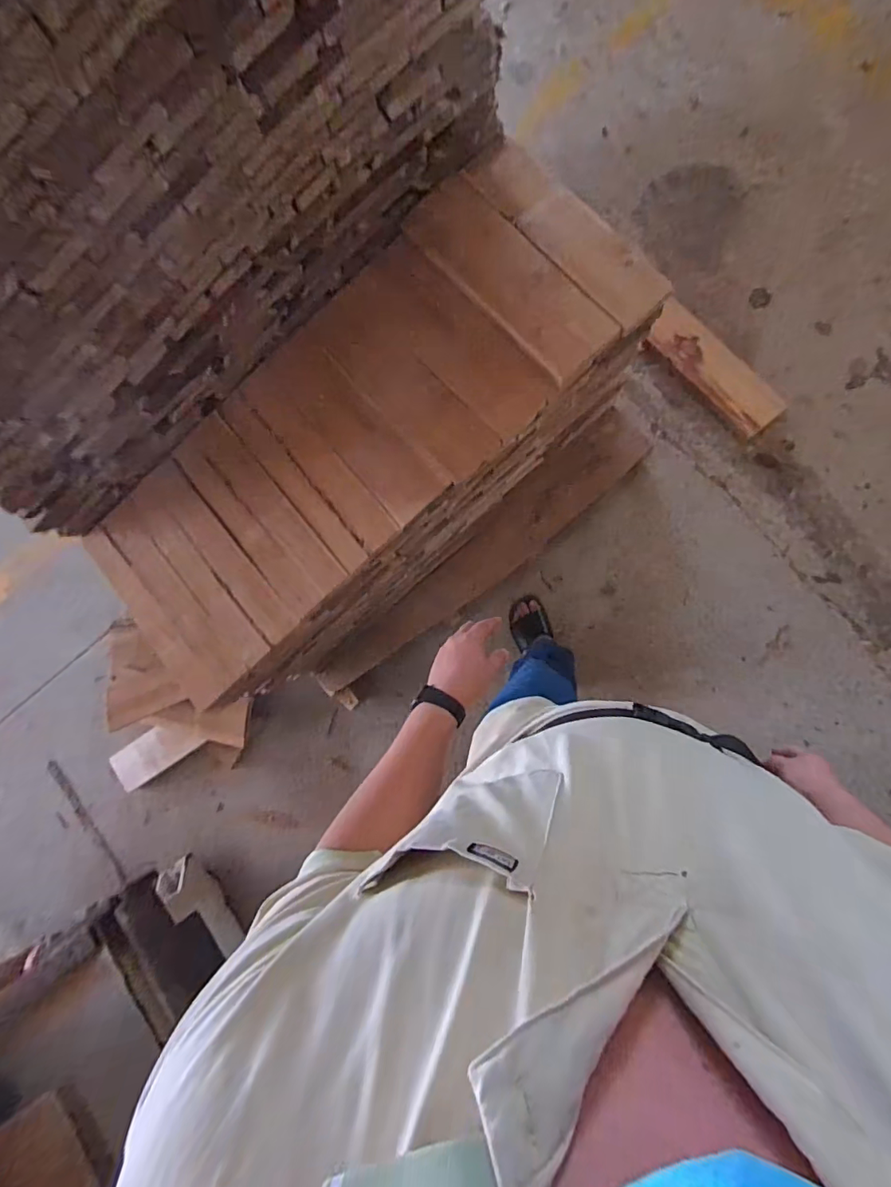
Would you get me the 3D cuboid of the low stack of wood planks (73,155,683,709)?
[{"bbox_3d":[-0.160,-0.262,1.248,1.241,0.561,0.557,-37,80,6],"label":"low stack of wood planks"}]

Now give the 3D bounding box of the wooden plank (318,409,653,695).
[{"bbox_3d":[0.091,-0.076,1.436,1.087,0.031,0.152,-42,106,9],"label":"wooden plank"}]

